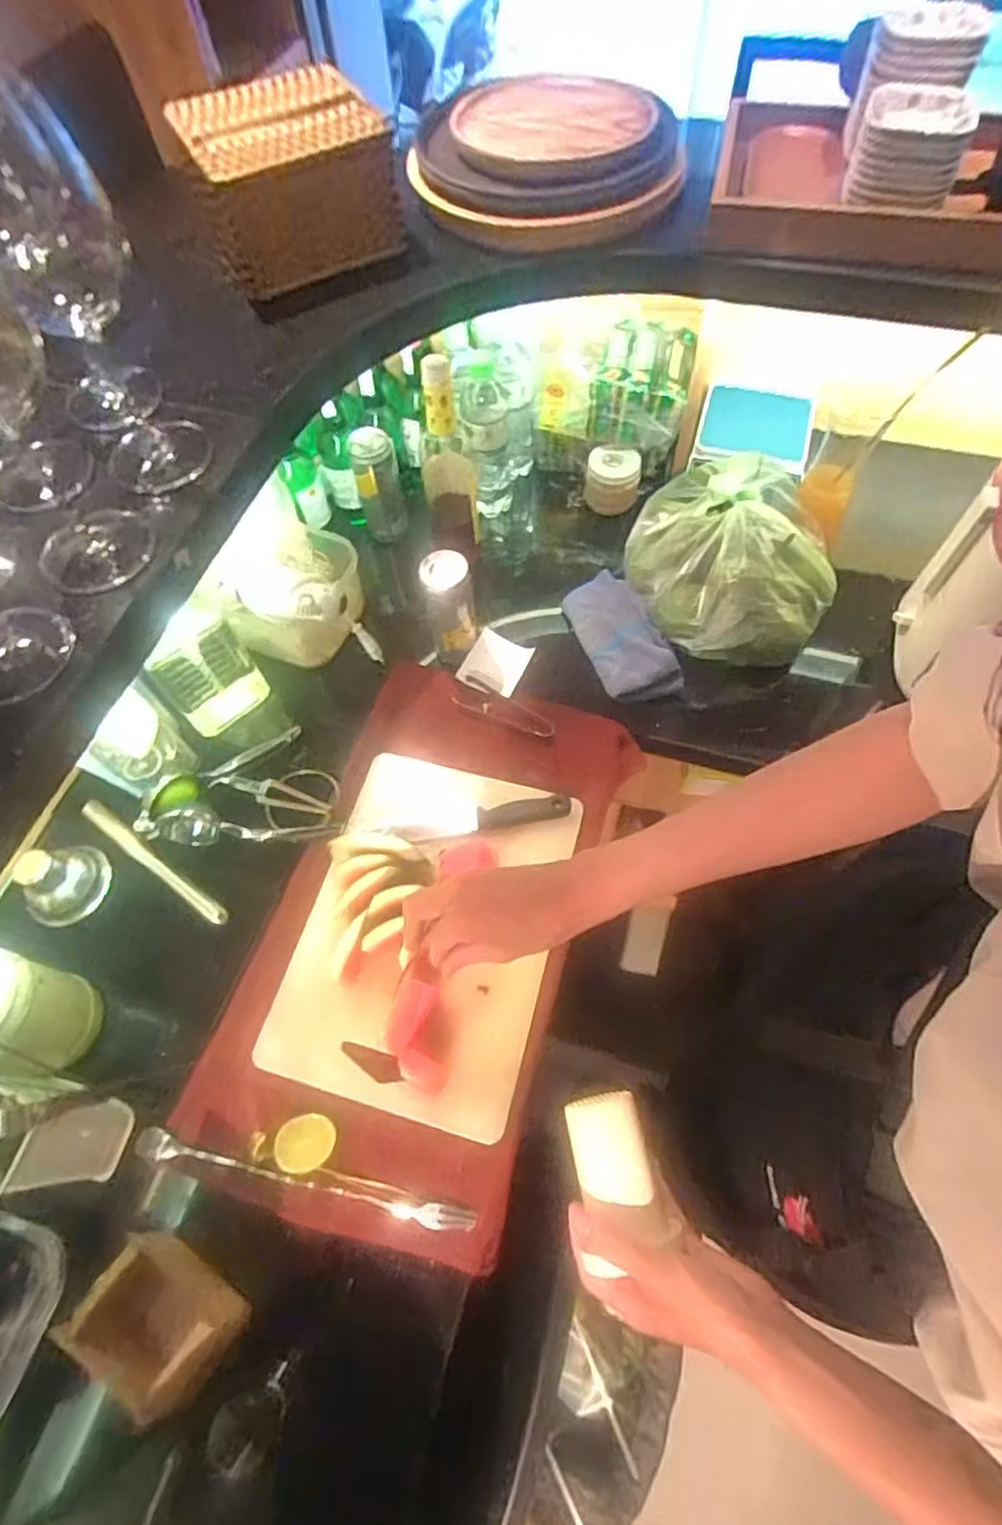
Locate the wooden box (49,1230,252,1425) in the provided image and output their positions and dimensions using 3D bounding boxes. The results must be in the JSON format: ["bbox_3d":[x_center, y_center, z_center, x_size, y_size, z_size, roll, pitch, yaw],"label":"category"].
[{"bbox_3d":[-0.259,0.430,0.510,0.109,0.083,0.072,29,67,17],"label":"wooden box"}]

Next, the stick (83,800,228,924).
[{"bbox_3d":[-0.374,0.106,0.709,0.214,0.020,0.019,32,68,18],"label":"stick"}]

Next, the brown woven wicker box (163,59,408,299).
[{"bbox_3d":[-0.200,-0.554,0.635,0.167,0.096,0.194,-23,63,-9],"label":"brown woven wicker box"}]

